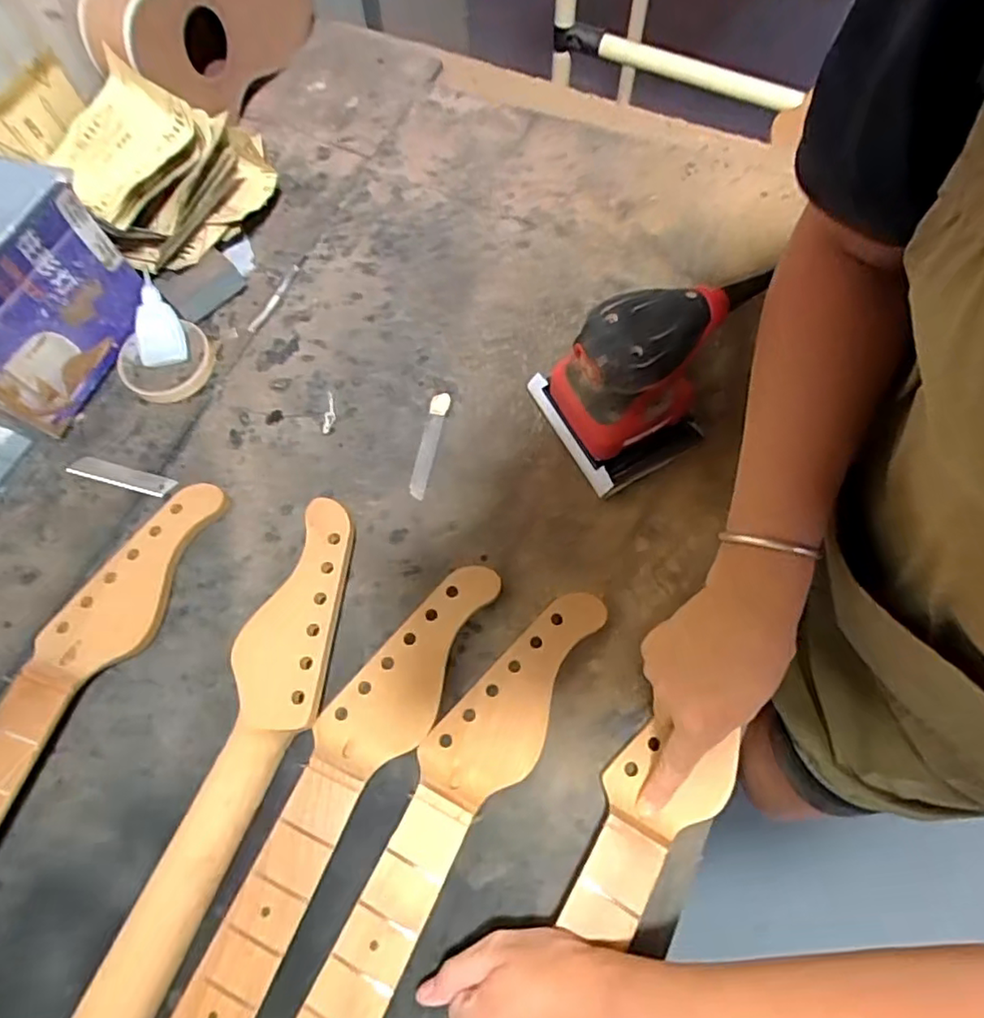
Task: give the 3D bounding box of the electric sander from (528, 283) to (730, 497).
[{"bbox_3d":[0.115,-0.107,0.489,0.118,0.132,0.121,-28,73,-10],"label":"electric sander"}]

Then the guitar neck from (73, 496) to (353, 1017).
[{"bbox_3d":[-0.224,0.279,0.395,0.074,0.038,0.627,20,71,6],"label":"guitar neck"}]

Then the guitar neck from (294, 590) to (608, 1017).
[{"bbox_3d":[-0.100,0.329,0.379,0.067,0.028,0.645,28,72,9],"label":"guitar neck"}]

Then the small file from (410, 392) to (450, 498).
[{"bbox_3d":[-0.057,-0.059,0.541,0.017,0.004,0.103,13,70,4],"label":"small file"}]

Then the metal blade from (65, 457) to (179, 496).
[{"bbox_3d":[-0.326,-0.029,0.535,0.098,0.006,0.017,14,70,4],"label":"metal blade"}]

